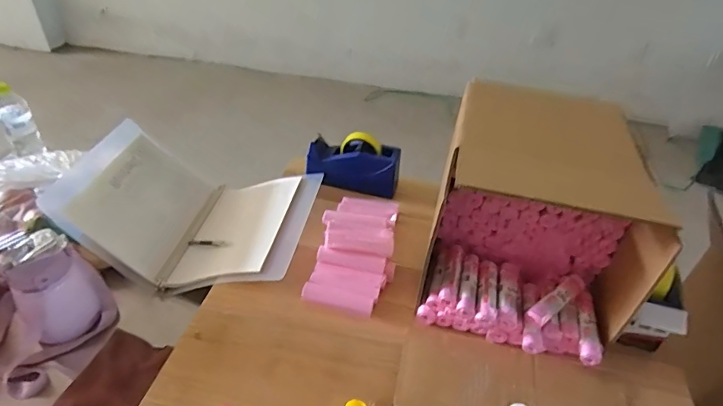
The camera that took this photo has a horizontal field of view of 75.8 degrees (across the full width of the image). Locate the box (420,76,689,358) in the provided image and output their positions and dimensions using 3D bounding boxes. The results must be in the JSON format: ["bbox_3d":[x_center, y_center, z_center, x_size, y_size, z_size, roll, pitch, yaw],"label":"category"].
[{"bbox_3d":[0.294,0.012,0.786,0.306,0.268,0.398,14,40,12],"label":"box"}]

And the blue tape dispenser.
[{"bbox_3d":[-0.016,-0.088,0.996,0.196,0.085,0.077,10,39,7],"label":"blue tape dispenser"}]

